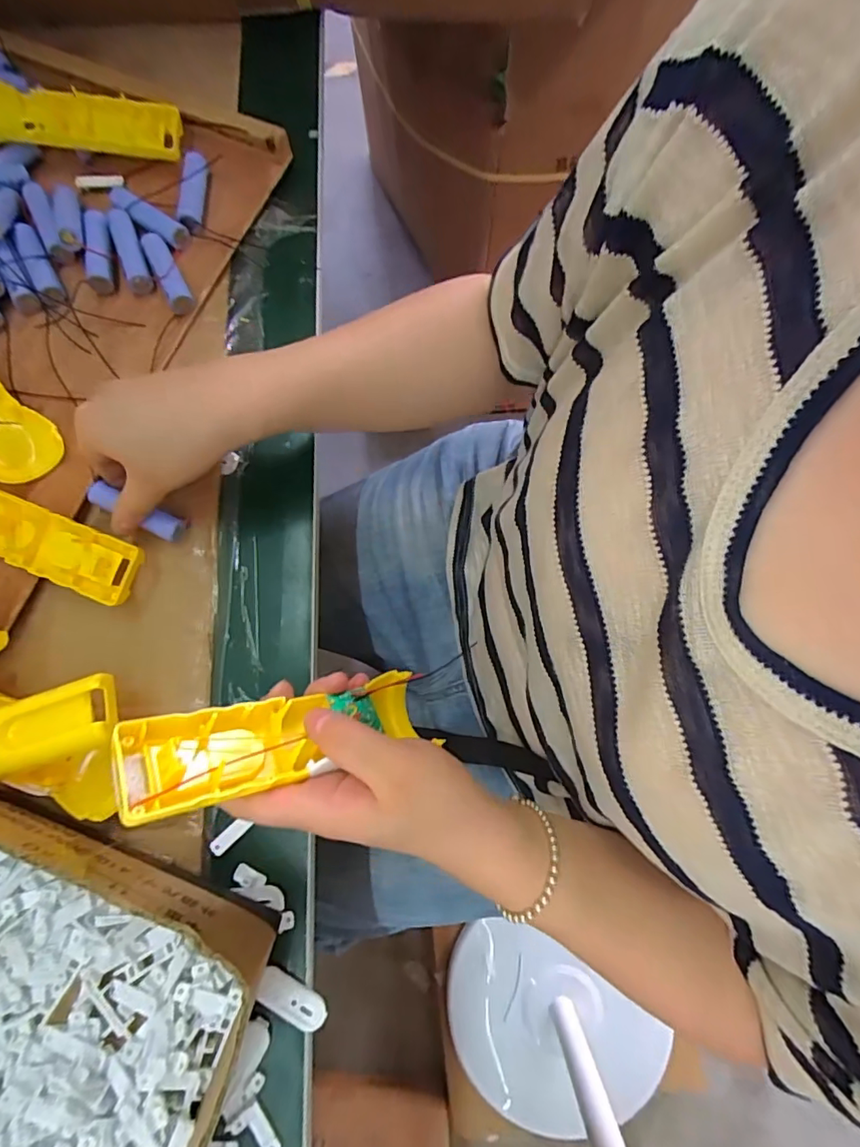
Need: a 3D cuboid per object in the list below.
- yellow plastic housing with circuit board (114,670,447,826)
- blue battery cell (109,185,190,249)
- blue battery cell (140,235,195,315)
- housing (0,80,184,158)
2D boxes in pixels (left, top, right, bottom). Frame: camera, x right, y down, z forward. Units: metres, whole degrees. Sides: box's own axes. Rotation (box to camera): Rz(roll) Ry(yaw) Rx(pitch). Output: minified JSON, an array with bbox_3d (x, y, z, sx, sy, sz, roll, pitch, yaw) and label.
[{"bbox_3d":[-0.068,0.079,0.261,0.152,0.020,0.041,-5,74,-39],"label":"yellow plastic housing with circuit board"},{"bbox_3d":[-0.226,-0.285,0.415,0.076,0.018,0.019,36,79,7],"label":"blue battery cell"},{"bbox_3d":[-0.204,-0.233,0.405,0.018,0.020,0.068,-26,78,-7],"label":"blue battery cell"},{"bbox_3d":[-0.288,-0.362,0.414,0.161,0.030,0.047,0,77,-1],"label":"housing"}]

